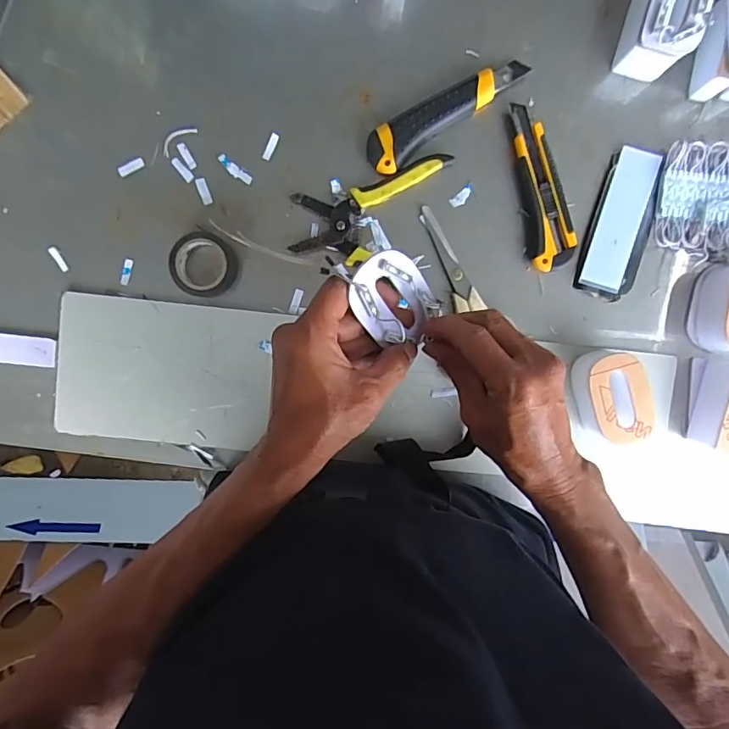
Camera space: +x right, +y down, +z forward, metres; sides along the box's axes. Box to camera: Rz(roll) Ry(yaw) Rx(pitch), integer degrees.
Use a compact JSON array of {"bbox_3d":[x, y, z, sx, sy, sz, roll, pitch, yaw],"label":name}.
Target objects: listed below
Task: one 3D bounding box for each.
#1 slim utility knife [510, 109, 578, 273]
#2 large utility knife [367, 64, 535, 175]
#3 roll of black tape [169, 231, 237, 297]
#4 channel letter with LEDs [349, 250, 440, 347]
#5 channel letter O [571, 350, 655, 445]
[{"bbox_3d":[0.170,-0.168,0.467,0.039,0.020,0.152,-9,94,0],"label":"slim utility knife"},{"bbox_3d":[0.075,-0.241,0.461,0.167,0.017,0.039,-36,93,2],"label":"large utility knife"},{"bbox_3d":[-0.154,-0.095,0.466,0.058,0.019,0.057,0,94,0],"label":"roll of black tape"},{"bbox_3d":[0.021,-0.043,0.336,0.052,0.011,0.078,-42,134,0],"label":"channel letter with LEDs"},{"bbox_3d":[0.235,0.030,0.467,0.052,0.049,0.084,-13,94,0],"label":"channel letter O"}]

